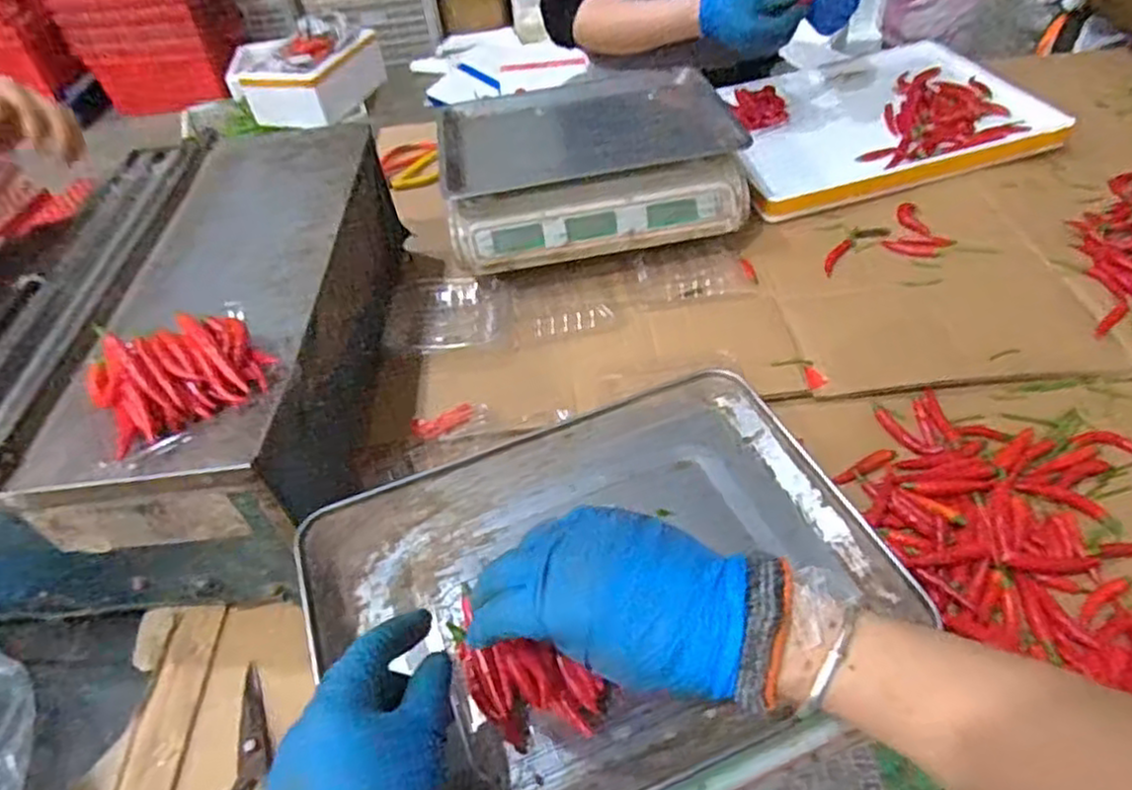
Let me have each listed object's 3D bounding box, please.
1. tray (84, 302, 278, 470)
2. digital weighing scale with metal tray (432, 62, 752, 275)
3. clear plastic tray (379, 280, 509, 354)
[{"bbox_3d":[-0.269,-0.019,0.499,0.115,0.037,0.099,-31,51,-23],"label":"tray"},{"bbox_3d":[0.023,-0.289,0.869,0.323,0.099,0.277,-7,46,-2],"label":"digital weighing scale with metal tray"},{"bbox_3d":[-0.127,-0.090,0.783,0.125,0.013,0.132,-5,46,0],"label":"clear plastic tray"}]

